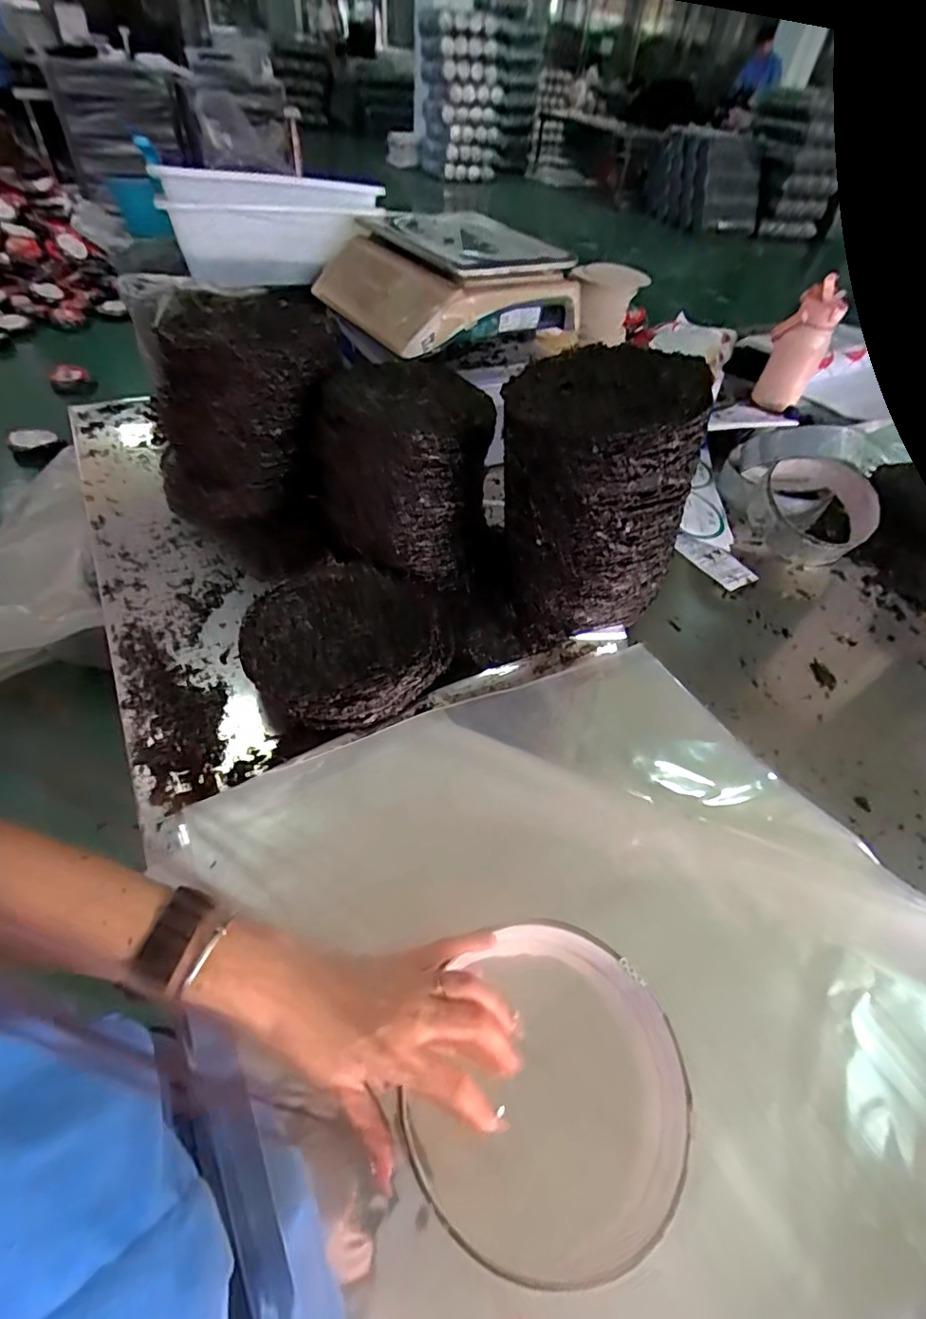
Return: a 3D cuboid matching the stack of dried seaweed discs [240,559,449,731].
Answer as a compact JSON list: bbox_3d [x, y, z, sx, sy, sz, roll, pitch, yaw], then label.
[{"bbox_3d":[-0.125,-0.016,0.596,0.212,0.058,0.205,-3,50,-10],"label":"stack of dried seaweed discs"}]

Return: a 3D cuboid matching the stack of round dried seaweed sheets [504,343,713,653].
[{"bbox_3d":[0.141,-0.178,0.625,0.206,0.282,0.200,5,49,-3],"label":"stack of round dried seaweed sheets"}]

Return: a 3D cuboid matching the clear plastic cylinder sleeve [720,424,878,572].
[{"bbox_3d":[0.546,-0.281,0.852,0.177,0.155,0.231,3,49,-5],"label":"clear plastic cylinder sleeve"}]

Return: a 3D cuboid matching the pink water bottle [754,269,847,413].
[{"bbox_3d":[0.711,-0.667,1.153,0.086,0.218,0.086,4,49,-4],"label":"pink water bottle"}]

